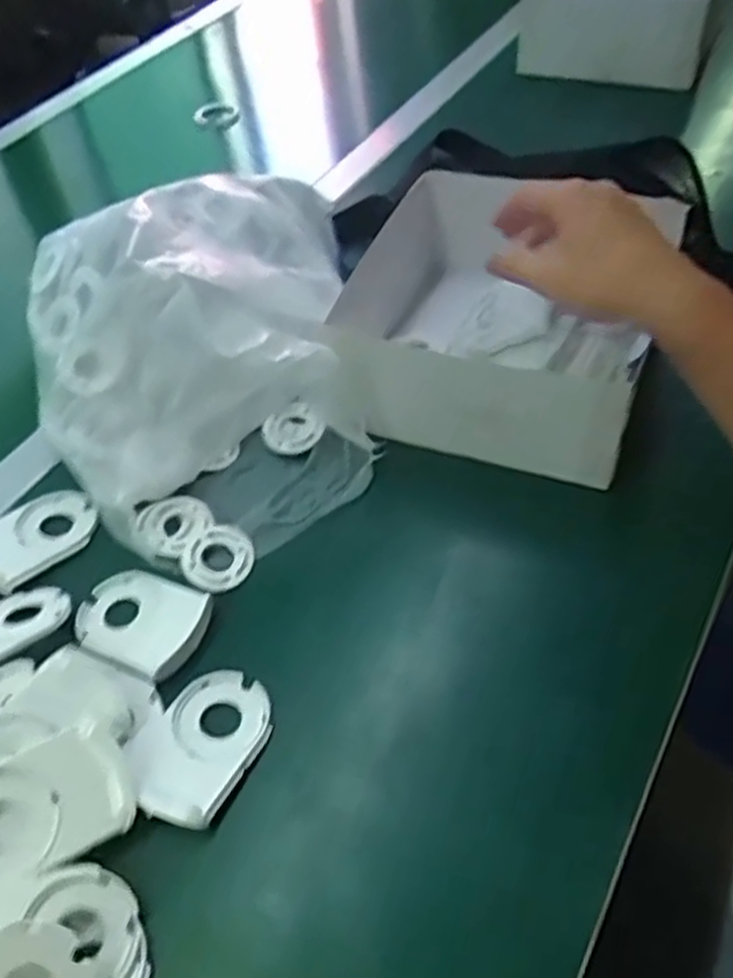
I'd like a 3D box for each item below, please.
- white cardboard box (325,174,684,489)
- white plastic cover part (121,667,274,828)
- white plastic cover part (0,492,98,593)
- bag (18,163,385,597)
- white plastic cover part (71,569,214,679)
[{"bbox_3d":[0.106,-0.142,0.570,0.203,0.096,0.254,12,52,17],"label":"white cardboard box"},{"bbox_3d":[-0.089,0.133,0.409,0.061,0.010,0.083,20,55,22],"label":"white plastic cover part"},{"bbox_3d":[-0.222,0.030,0.513,0.083,0.016,0.055,-37,55,-23],"label":"white plastic cover part"},{"bbox_3d":[-0.113,-0.104,0.545,0.238,0.125,0.348,-14,49,-6],"label":"bag"},{"bbox_3d":[-0.138,0.078,0.469,0.086,0.012,0.057,20,54,22],"label":"white plastic cover part"}]

